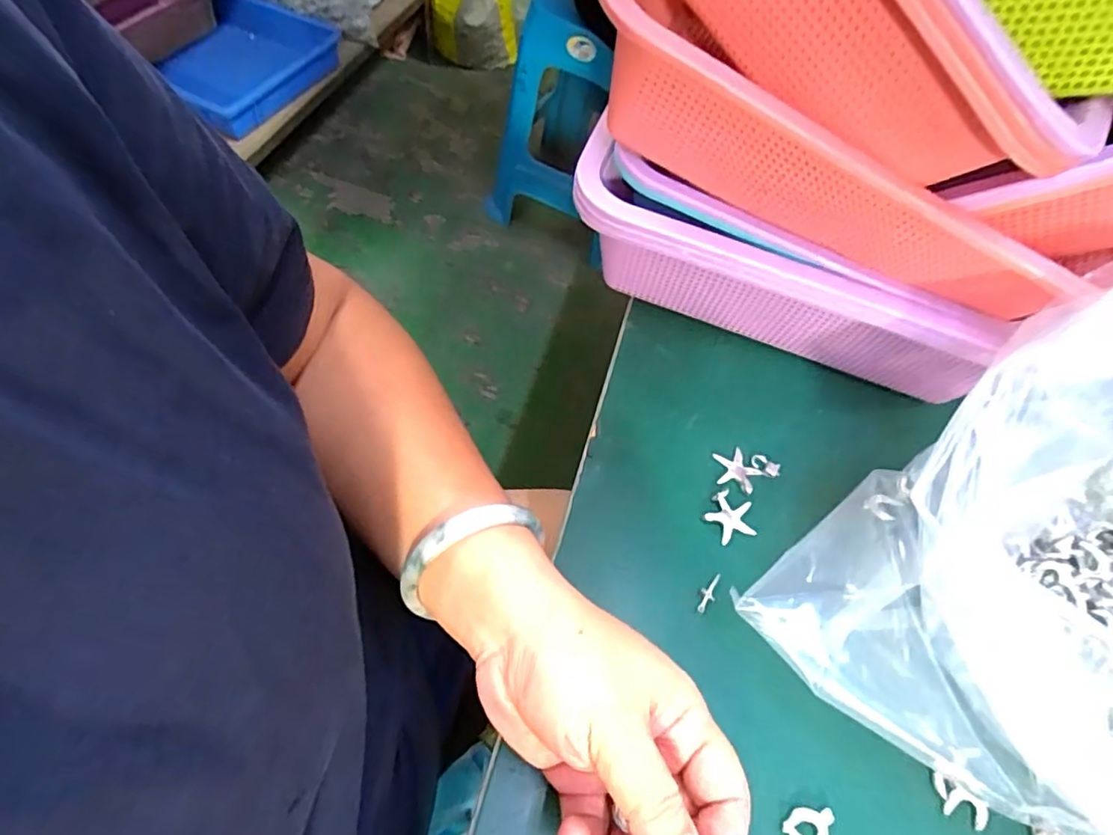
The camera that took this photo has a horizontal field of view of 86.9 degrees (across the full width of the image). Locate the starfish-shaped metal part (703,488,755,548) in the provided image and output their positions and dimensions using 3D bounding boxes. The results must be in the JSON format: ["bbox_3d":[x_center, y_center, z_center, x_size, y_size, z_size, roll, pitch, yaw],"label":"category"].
[{"bbox_3d":[0.098,0.055,0.331,0.027,0.004,0.028,3,60,-5],"label":"starfish-shaped metal part"}]

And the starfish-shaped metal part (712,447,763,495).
[{"bbox_3d":[0.106,0.031,0.346,0.026,0.004,0.030,-28,67,-21],"label":"starfish-shaped metal part"}]

